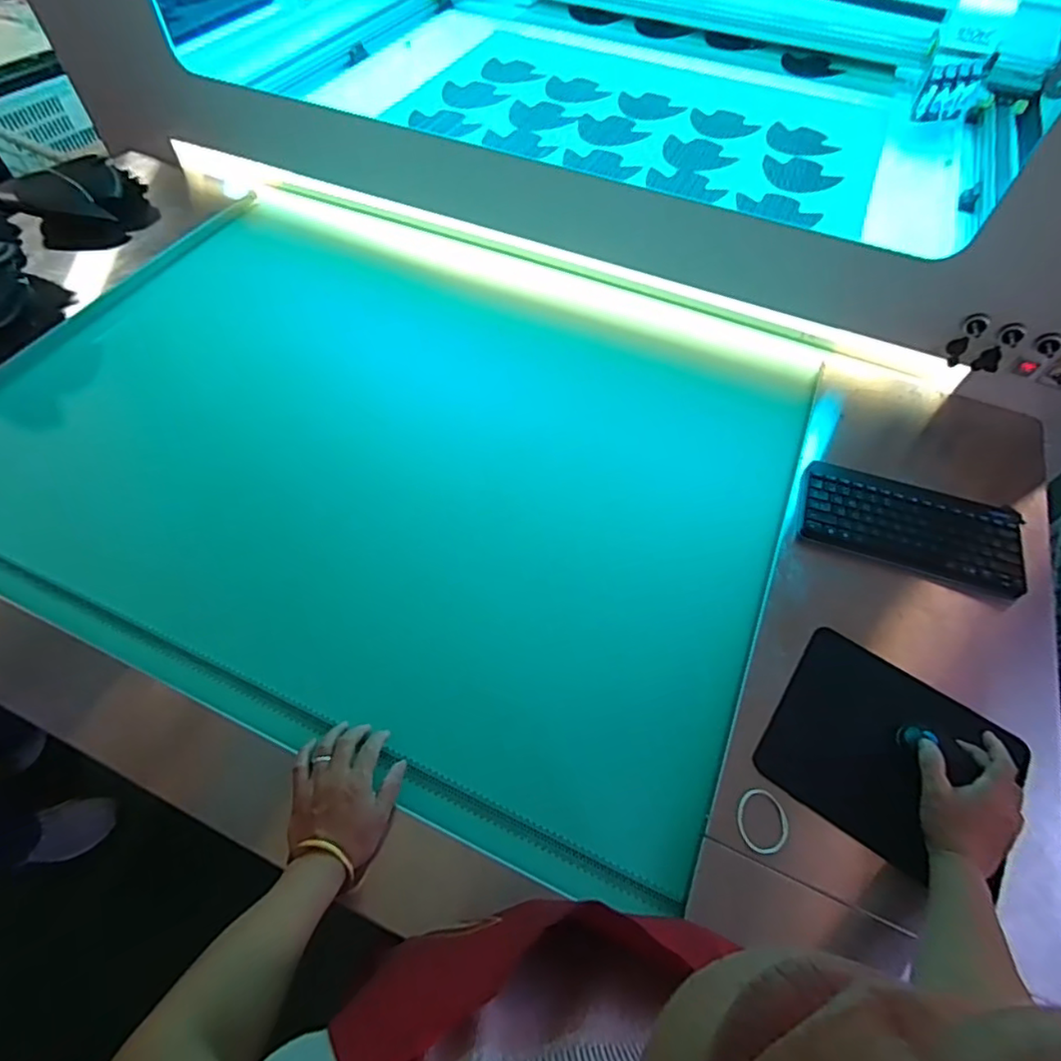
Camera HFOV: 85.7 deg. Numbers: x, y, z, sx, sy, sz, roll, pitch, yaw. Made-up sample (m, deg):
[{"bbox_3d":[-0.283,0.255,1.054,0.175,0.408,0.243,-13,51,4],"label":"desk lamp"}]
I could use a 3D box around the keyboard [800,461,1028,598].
[{"bbox_3d":[0.529,-0.010,0.795,0.288,0.018,0.144,16,58,6],"label":"keyboard"}]

